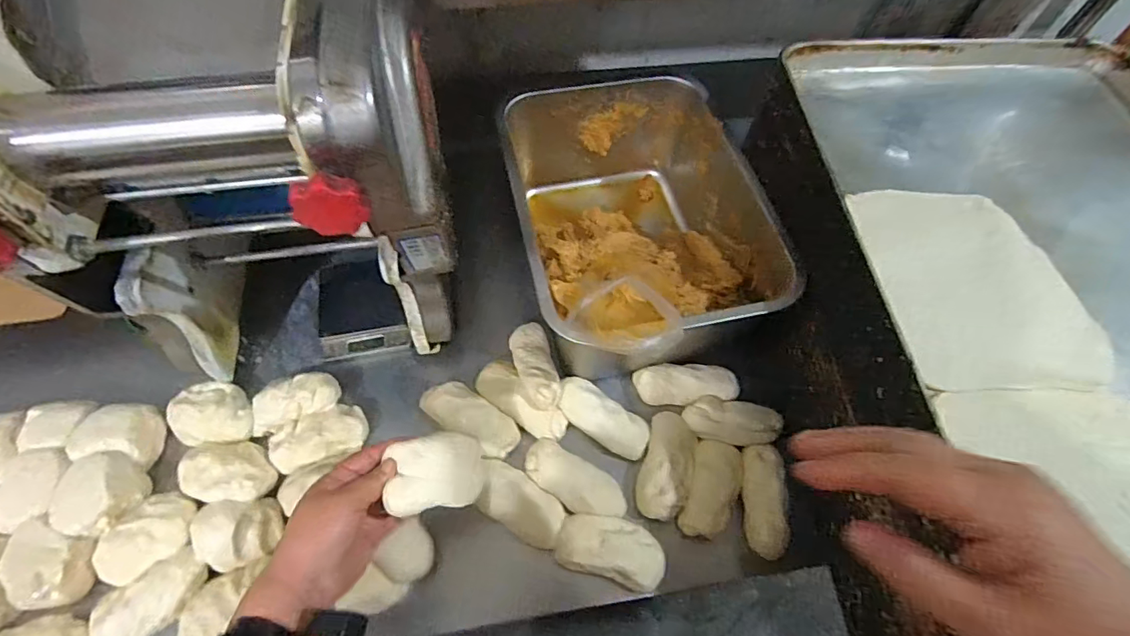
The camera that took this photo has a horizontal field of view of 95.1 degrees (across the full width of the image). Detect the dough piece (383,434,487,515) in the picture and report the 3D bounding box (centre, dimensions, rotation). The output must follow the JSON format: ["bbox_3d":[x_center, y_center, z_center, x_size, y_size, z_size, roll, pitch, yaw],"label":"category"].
[{"bbox_3d":[-0.106,0.129,0.432,0.073,0.044,0.057,-13,62,-9],"label":"dough piece"}]

